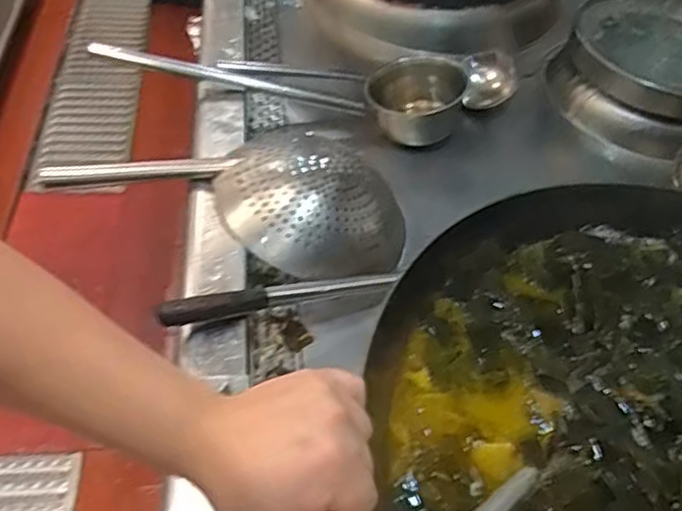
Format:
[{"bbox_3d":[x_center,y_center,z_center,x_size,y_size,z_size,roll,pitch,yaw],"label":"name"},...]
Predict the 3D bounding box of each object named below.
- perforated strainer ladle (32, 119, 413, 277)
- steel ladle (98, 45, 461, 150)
[{"bbox_3d":[-0.150,-0.096,0.873,0.484,0.104,0.194,16,47,5],"label":"perforated strainer ladle"},{"bbox_3d":[-0.080,-0.282,1.043,0.555,0.109,0.127,7,47,-4],"label":"steel ladle"}]

